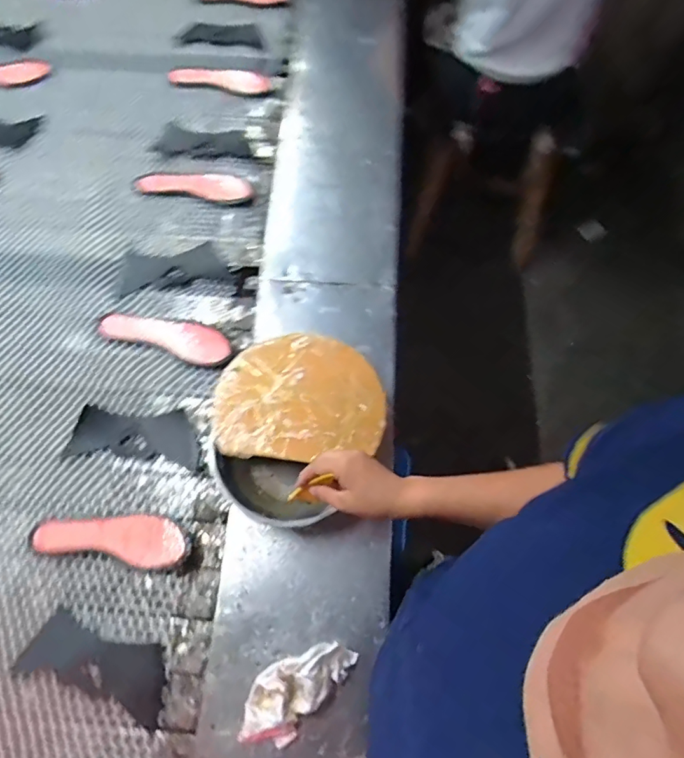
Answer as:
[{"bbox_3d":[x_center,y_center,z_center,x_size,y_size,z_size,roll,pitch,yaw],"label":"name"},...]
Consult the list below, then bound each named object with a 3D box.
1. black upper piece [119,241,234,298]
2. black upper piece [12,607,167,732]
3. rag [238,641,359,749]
[{"bbox_3d":[-0.313,-0.209,0.911,0.202,0.015,0.090,-9,68,-4],"label":"black upper piece"},{"bbox_3d":[-0.326,0.383,0.663,0.206,0.009,0.085,19,69,7],"label":"black upper piece"},{"bbox_3d":[-0.062,0.386,0.614,0.079,0.034,0.161,41,73,15],"label":"rag"}]

